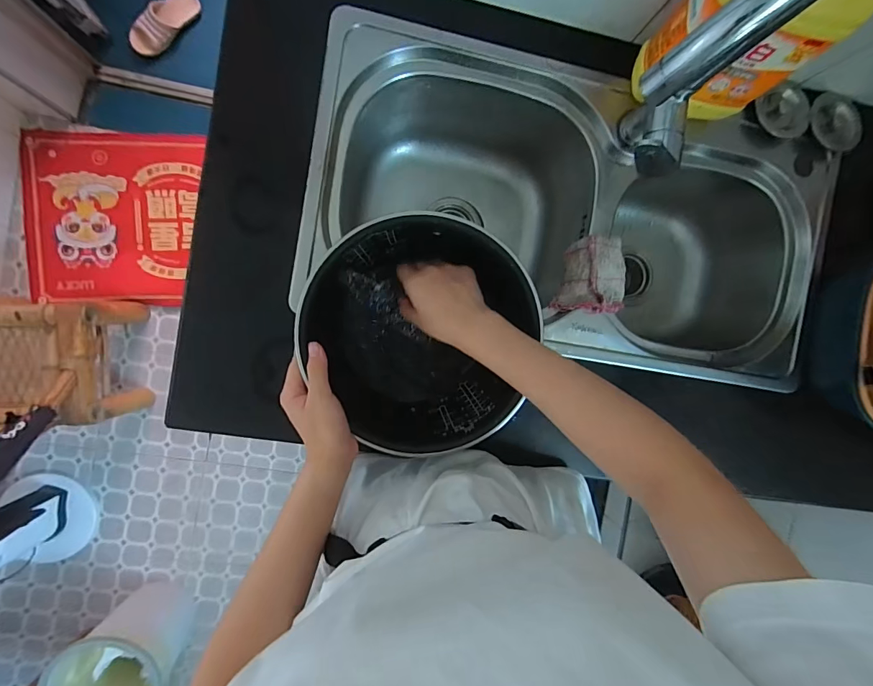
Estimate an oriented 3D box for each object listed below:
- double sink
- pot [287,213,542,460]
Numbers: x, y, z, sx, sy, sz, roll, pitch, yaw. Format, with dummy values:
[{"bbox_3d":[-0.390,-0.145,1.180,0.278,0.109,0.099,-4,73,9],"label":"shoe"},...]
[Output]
[{"bbox_3d":[0.205,-0.184,0.639,0.744,0.209,0.370,14,91,-8],"label":"double sink"},{"bbox_3d":[-0.022,-0.006,0.455,0.221,0.130,0.233,15,91,-8],"label":"pot"}]

